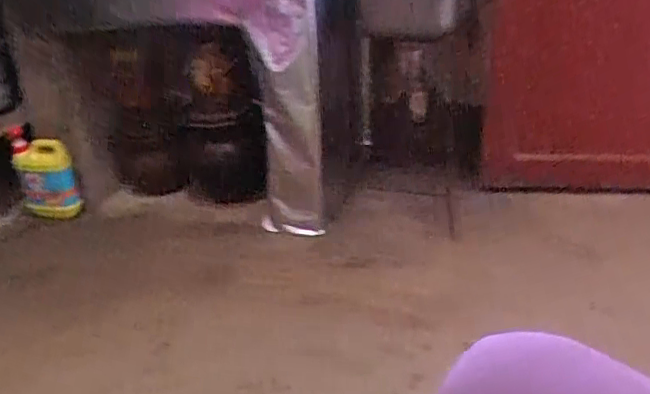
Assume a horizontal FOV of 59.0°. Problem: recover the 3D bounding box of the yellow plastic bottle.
[{"bbox_3d":[-0.699,-0.054,1.442,0.128,0.232,0.098,-14,28,-23],"label":"yellow plastic bottle"}]

